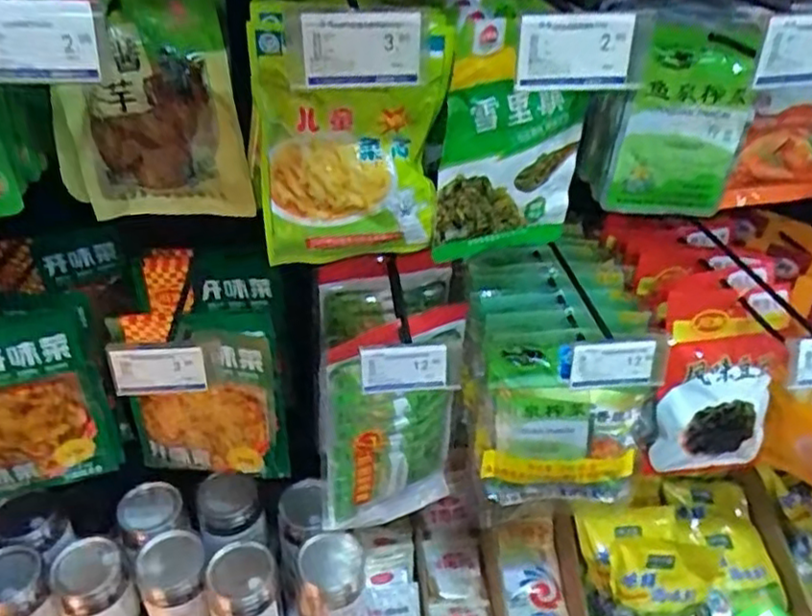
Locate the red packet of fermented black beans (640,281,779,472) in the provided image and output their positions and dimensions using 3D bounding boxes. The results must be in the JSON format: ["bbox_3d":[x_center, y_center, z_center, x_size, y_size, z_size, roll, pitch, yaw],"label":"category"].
[{"bbox_3d":[0.323,0.077,0.698,0.136,0.209,0.033,-3,18,-8],"label":"red packet of fermented black beans"}]

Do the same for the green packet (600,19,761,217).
[{"bbox_3d":[0.221,-0.146,0.541,0.097,0.152,0.018,-1,37,-4],"label":"green packet"}]

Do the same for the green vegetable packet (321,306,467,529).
[{"bbox_3d":[-0.011,0.125,0.672,0.147,0.264,0.022,-19,42,-26],"label":"green vegetable packet"}]

